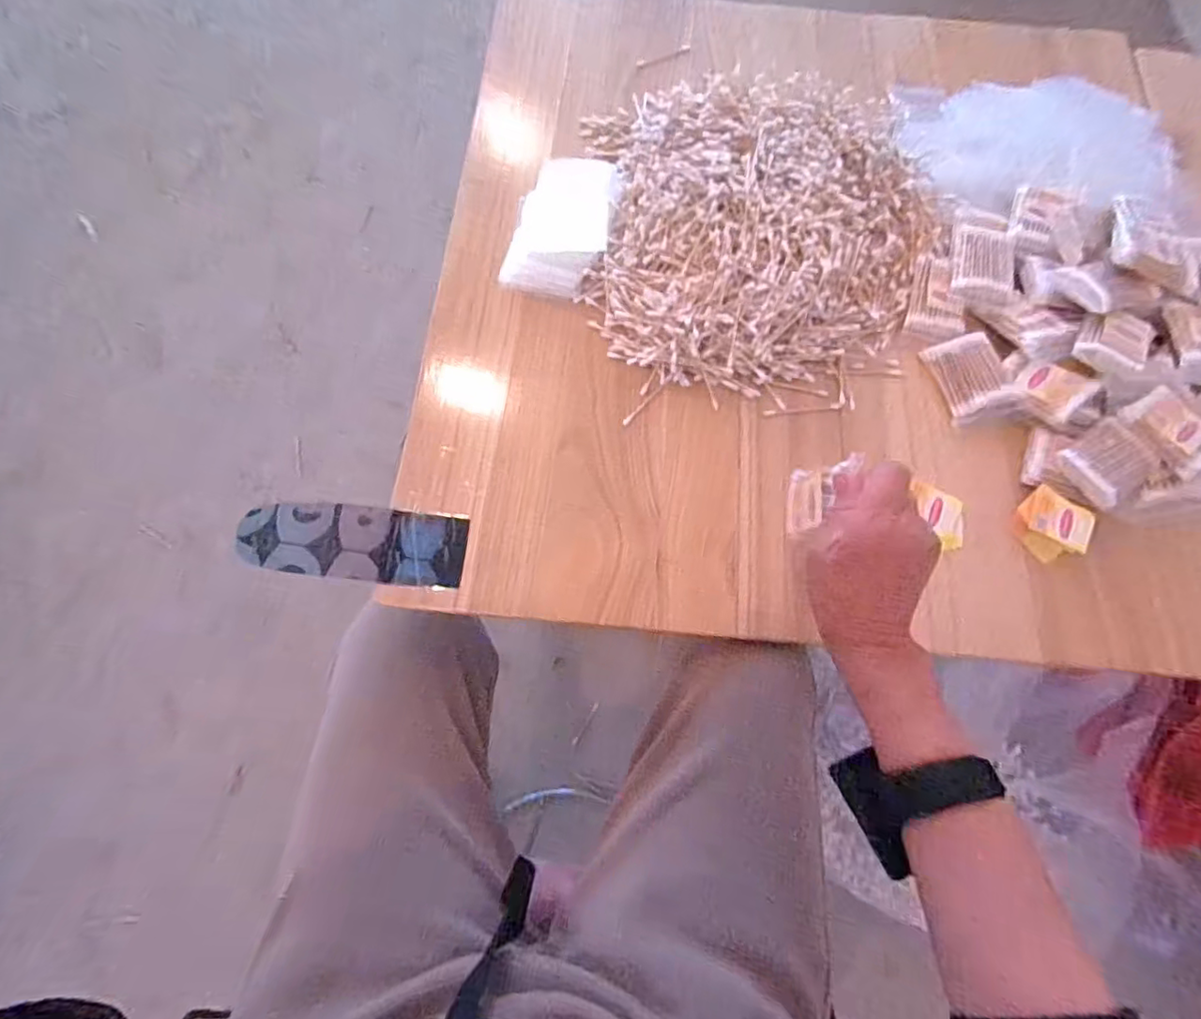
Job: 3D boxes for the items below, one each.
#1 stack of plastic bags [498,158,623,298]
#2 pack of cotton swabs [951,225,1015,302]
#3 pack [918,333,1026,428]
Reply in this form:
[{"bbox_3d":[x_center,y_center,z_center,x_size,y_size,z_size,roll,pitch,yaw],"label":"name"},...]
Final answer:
[{"bbox_3d":[-0.035,-0.279,0.565,0.091,0.027,0.152,12,72,2],"label":"stack of plastic bags"},{"bbox_3d":[0.370,-0.239,0.561,0.054,0.013,0.080,12,72,2],"label":"pack of cotton swabs"},{"bbox_3d":[0.342,-0.120,0.538,0.056,0.015,0.081,-23,74,17],"label":"pack"}]

